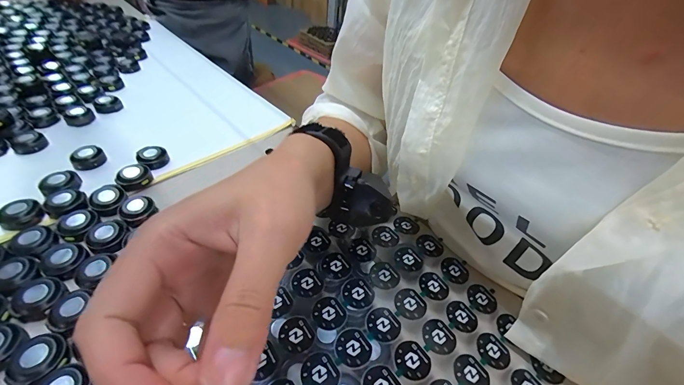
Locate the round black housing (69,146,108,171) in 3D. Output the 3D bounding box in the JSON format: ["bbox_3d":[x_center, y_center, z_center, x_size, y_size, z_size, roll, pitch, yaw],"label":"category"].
[{"bbox_3d":[-0.265,-0.036,0.332,0.029,0.015,0.029,4,44,-4],"label":"round black housing"}]

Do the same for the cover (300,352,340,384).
[{"bbox_3d":[-0.014,0.114,0.202,0.023,0.004,0.024,4,44,-4],"label":"cover"}]

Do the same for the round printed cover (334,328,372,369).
[{"bbox_3d":[0.007,0.104,0.214,0.024,0.004,0.024,4,44,-4],"label":"round printed cover"}]

